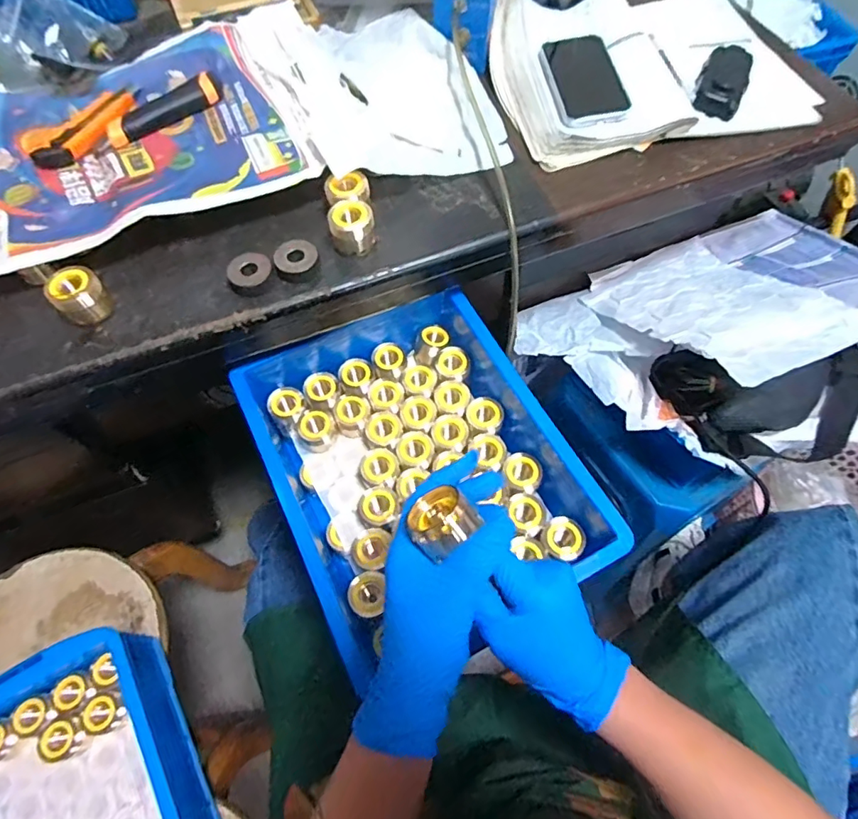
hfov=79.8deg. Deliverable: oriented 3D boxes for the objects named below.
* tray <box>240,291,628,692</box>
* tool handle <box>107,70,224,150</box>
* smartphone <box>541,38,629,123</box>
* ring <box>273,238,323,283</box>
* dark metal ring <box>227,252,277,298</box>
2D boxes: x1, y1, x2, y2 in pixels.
[{"bbox_3d":[-0.017,0.055,0.537,0.260,0.108,0.358,-25,66,-11],"label":"tray"},{"bbox_3d":[-0.276,-0.316,0.535,0.129,0.021,0.029,-38,69,-17],"label":"tool handle"},{"bbox_3d":[0.180,-0.380,0.587,0.075,0.007,0.140,-9,64,-4],"label":"smartphone"},{"bbox_3d":[-0.124,-0.142,0.483,0.040,0.014,0.037,0,63,1],"label":"ring"},{"bbox_3d":[-0.165,-0.127,0.476,0.041,0.014,0.042,0,63,1],"label":"dark metal ring"}]

